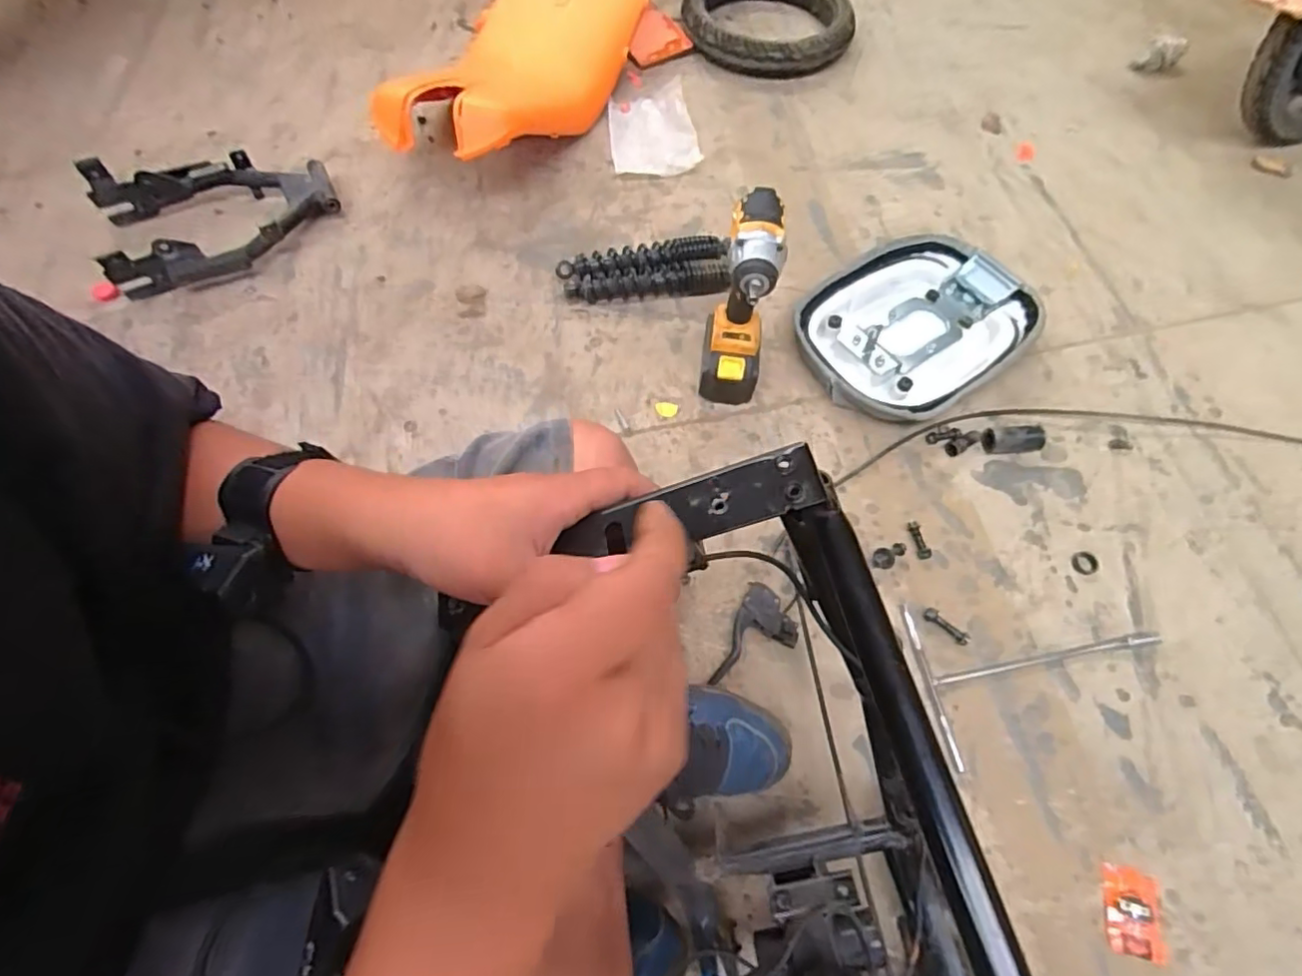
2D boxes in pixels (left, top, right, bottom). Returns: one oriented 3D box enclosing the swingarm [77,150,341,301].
[{"bbox_3d":[-0.677,-0.431,0.957,0.338,0.086,0.237,-23,66,-12],"label":"swingarm"}]

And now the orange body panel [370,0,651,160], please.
[{"bbox_3d":[-0.246,-0.789,1.115,0.331,0.183,0.630,18,65,7],"label":"orange body panel"}]

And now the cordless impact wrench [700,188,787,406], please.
[{"bbox_3d":[0.115,-0.232,0.760,0.073,0.219,0.130,12,64,5],"label":"cordless impact wrench"}]

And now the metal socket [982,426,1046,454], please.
[{"bbox_3d":[0.508,-0.069,0.845,0.080,0.030,0.040,-10,64,-6],"label":"metal socket"}]

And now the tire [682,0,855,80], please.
[{"bbox_3d":[0.250,-1.019,1.312,0.348,0.071,0.348,4,64,1],"label":"tire"}]

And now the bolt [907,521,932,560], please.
[{"bbox_3d":[0.344,0.068,0.778,0.017,0.011,0.051,-10,64,-6],"label":"bolt"}]

